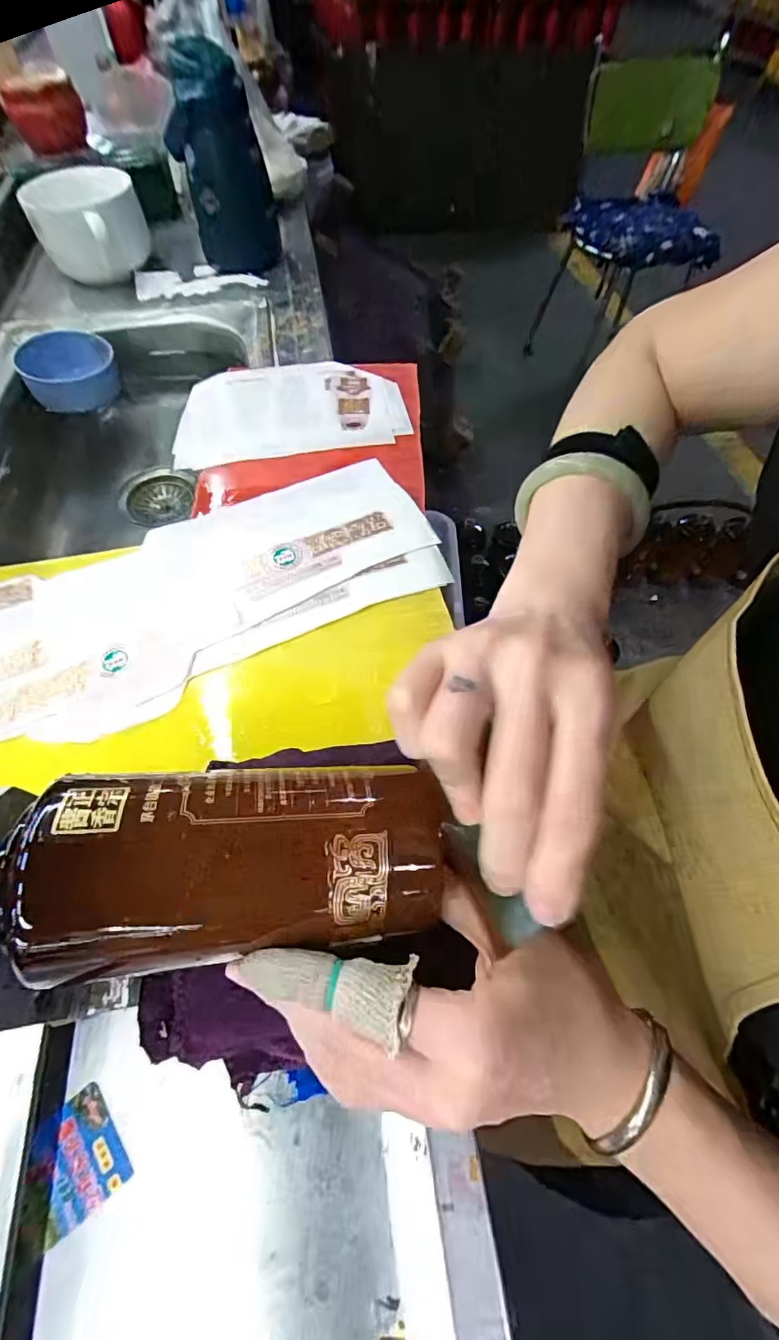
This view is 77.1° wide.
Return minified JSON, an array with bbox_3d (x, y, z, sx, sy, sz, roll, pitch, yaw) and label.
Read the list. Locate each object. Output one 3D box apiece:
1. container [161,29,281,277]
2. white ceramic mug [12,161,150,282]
[{"bbox_3d":[-0.216,-0.651,0.632,0.118,0.187,0.090,-6,59,-3],"label":"container"},{"bbox_3d":[-0.400,-0.609,0.666,0.124,0.091,0.118,17,61,11],"label":"white ceramic mug"}]

